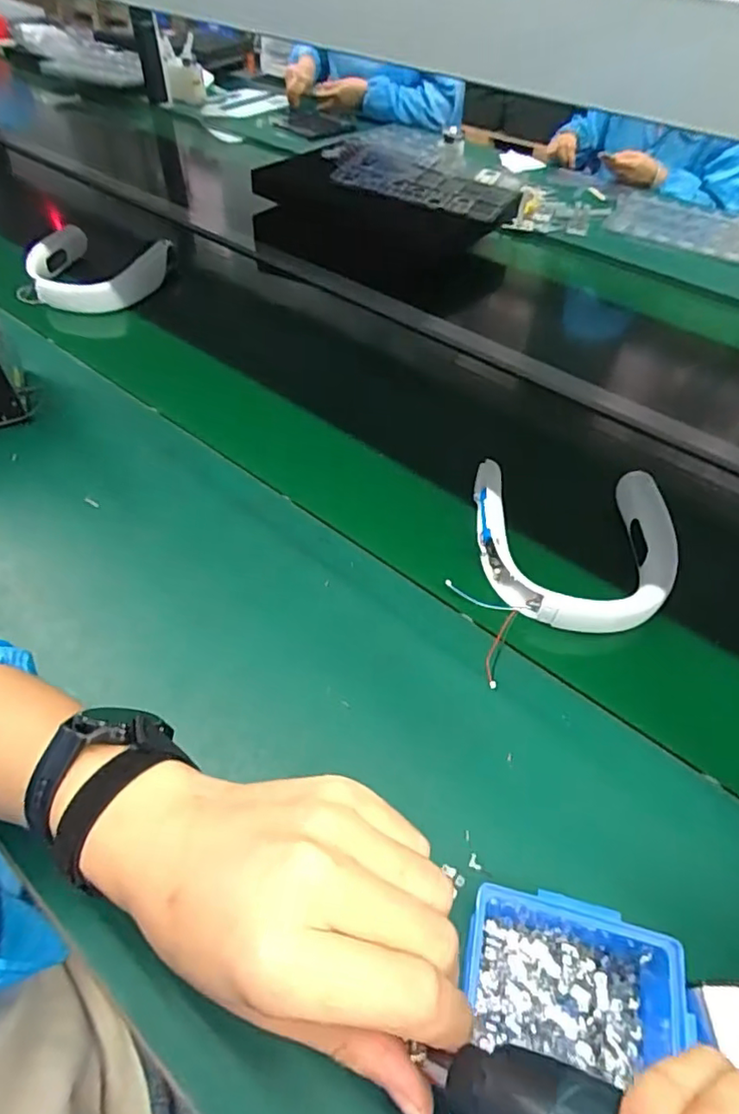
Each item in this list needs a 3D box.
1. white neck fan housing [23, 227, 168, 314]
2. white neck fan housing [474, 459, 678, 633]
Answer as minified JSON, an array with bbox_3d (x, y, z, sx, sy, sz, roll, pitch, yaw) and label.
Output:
[{"bbox_3d":[-0.442,-0.448,0.923,0.212,0.082,0.143,21,52,13],"label":"white neck fan housing"},{"bbox_3d":[0.209,-0.026,0.594,0.189,0.056,0.202,6,50,2],"label":"white neck fan housing"}]

